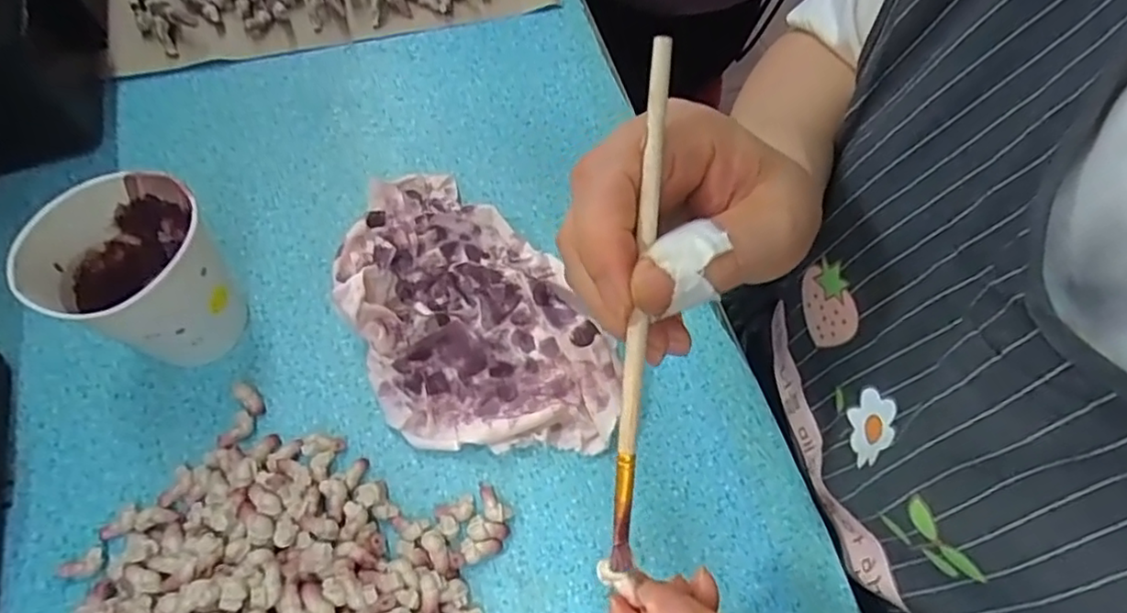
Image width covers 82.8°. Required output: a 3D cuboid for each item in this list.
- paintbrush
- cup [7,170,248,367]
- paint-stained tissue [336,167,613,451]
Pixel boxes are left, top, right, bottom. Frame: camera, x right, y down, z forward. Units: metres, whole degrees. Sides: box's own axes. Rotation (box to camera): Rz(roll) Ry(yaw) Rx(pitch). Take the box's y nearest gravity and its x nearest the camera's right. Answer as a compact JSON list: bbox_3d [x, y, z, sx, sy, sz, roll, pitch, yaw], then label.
[{"bbox_3d":[0.023,0.005,0.193,0.006,0.004,0.162,3,101,-1],"label":"paintbrush"},{"bbox_3d":[-0.198,-0.013,0.308,0.073,0.084,0.073,18,64,6],"label":"cup"},{"bbox_3d":[-0.052,-0.002,0.333,0.110,0.041,0.178,-21,67,-13],"label":"paint-stained tissue"}]

